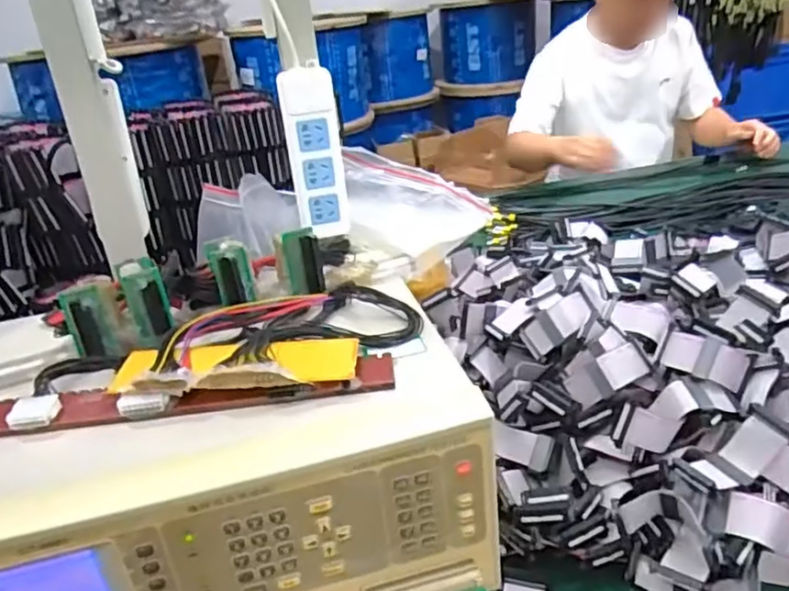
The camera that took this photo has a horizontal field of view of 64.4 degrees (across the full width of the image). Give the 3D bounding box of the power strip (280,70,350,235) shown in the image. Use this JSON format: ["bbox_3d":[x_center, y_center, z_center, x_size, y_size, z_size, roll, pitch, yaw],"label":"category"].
[{"bbox_3d":[-0.085,-0.152,0.685,0.053,0.178,0.027,-5,26,3],"label":"power strip"}]

